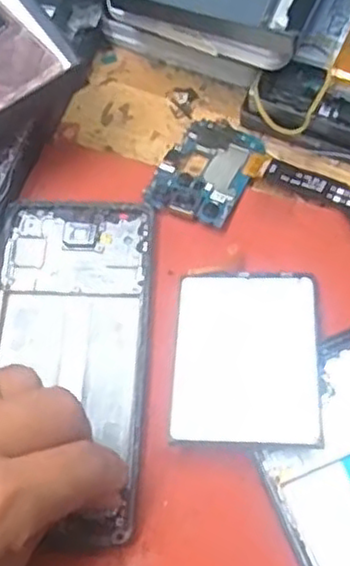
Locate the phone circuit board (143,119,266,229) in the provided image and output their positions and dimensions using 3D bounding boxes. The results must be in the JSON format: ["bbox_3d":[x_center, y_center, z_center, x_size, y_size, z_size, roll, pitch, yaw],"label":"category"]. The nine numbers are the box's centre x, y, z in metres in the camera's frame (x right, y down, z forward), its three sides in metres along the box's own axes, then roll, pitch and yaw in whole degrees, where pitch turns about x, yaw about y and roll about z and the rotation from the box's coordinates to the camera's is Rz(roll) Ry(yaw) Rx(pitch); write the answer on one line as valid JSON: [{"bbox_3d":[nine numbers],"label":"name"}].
[{"bbox_3d":[0.016,-0.059,0.360,0.044,0.004,0.063,22,61,14],"label":"phone circuit board"}]

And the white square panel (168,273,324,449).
[{"bbox_3d":[0.032,0.031,0.310,0.063,0.004,0.083,1,59,6],"label":"white square panel"}]

